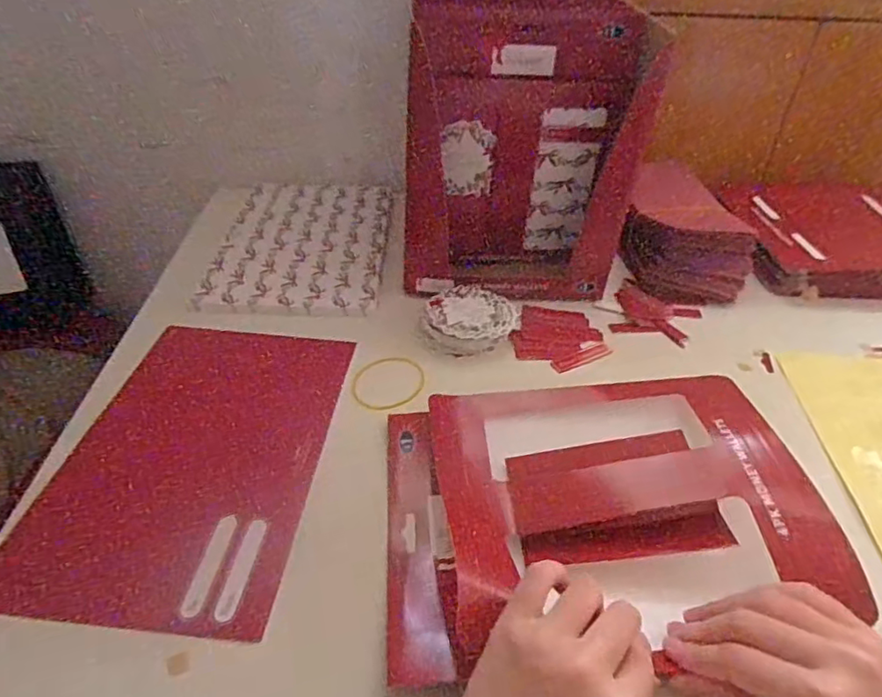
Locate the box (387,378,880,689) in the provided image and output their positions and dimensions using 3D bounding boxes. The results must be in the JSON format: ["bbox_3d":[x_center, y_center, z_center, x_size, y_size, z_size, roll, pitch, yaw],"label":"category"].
[{"bbox_3d":[0.092,0.090,0.366,0.249,0.055,0.204,-1,37,-5],"label":"box"}]

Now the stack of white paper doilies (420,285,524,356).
[{"bbox_3d":[0.028,-0.025,0.520,0.085,0.027,0.071,-24,45,-31],"label":"stack of white paper doilies"}]

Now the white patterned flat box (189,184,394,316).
[{"bbox_3d":[-0.146,-0.119,0.631,0.172,0.021,0.262,2,37,-1],"label":"white patterned flat box"}]

